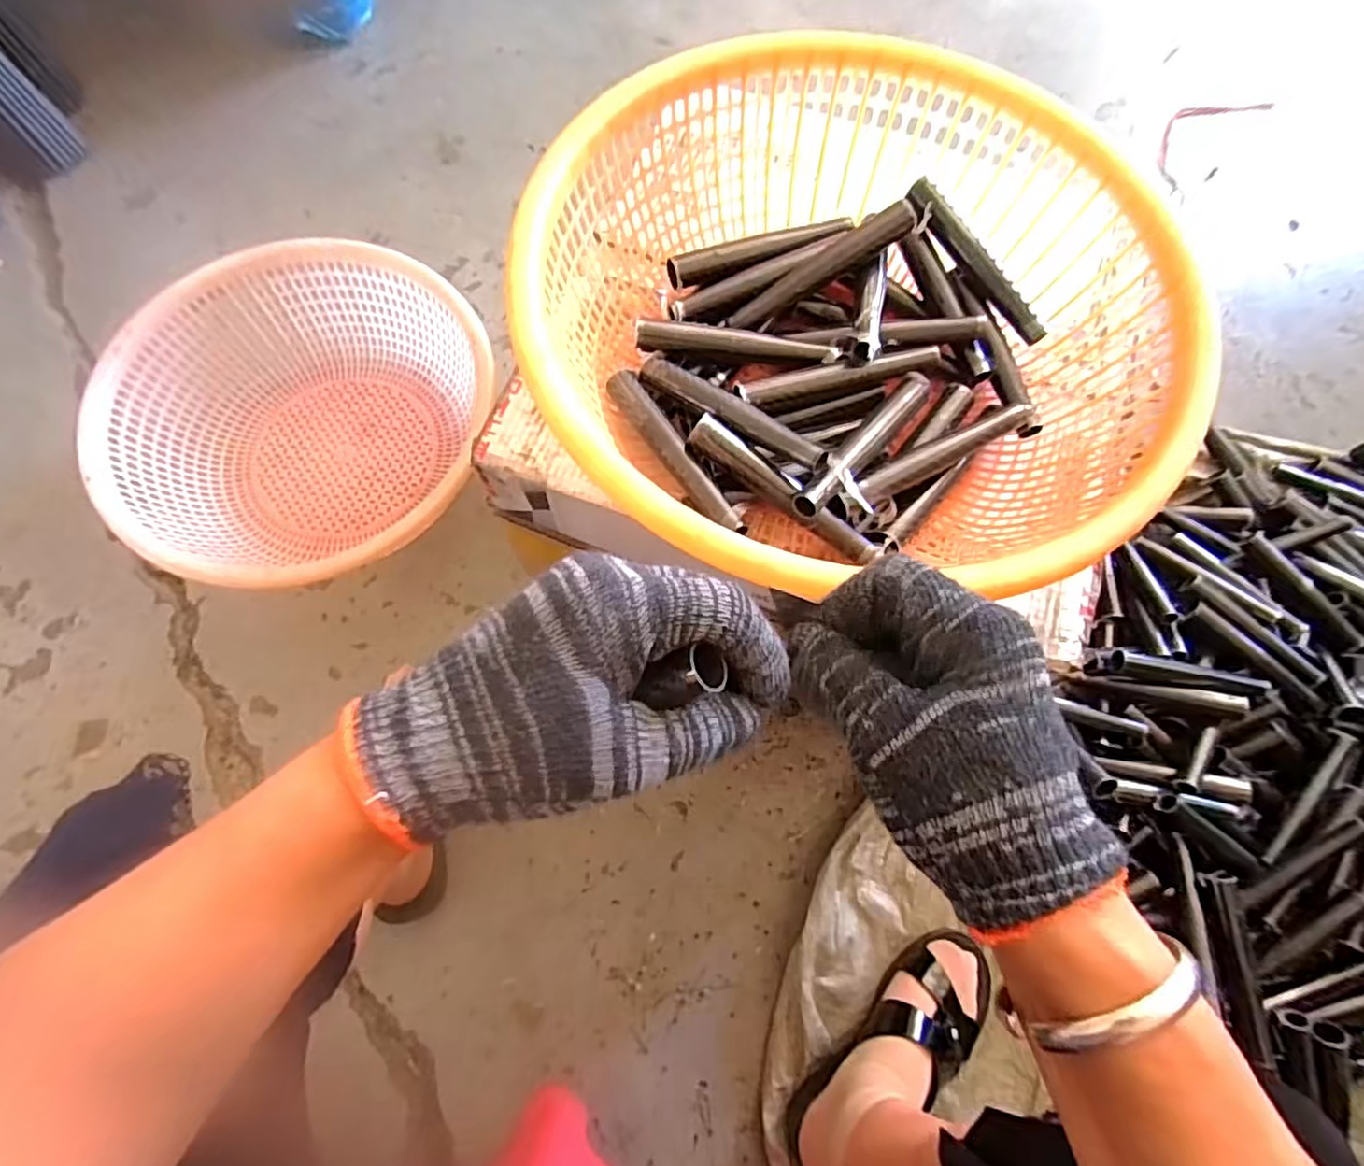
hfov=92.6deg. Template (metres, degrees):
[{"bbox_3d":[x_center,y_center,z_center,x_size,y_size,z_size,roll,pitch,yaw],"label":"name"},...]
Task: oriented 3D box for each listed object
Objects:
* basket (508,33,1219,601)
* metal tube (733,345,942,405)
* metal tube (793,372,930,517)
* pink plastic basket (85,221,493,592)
[{"bbox_3d":[0.100,-0.173,0.436,0.383,0.125,0.370,1,71,-2],"label":"basket"},{"bbox_3d":[0.109,-0.144,0.453,0.147,0.014,0.016,-14,72,-7],"label":"metal tube"},{"bbox_3d":[0.121,-0.094,0.431,0.021,0.017,0.148,39,63,9],"label":"metal tube"},{"bbox_3d":[-0.425,-0.179,0.733,0.367,0.123,0.403,3,73,-1],"label":"pink plastic basket"}]

